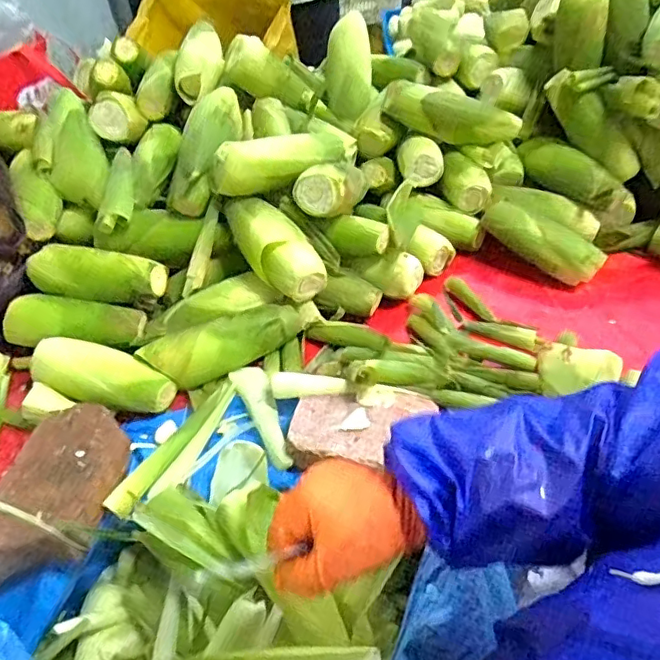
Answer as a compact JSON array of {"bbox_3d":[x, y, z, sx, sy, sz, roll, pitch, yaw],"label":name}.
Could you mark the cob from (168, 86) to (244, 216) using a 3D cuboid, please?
[{"bbox_3d":[-0.182,-0.273,0.832,0.070,0.065,0.211,11,72,16],"label":"cob"}]

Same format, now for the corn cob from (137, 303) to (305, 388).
[{"bbox_3d":[-0.138,0.015,0.737,0.210,0.055,0.066,-20,48,-14],"label":"corn cob"}]

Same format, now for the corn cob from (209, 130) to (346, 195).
[{"bbox_3d":[-0.070,-0.245,0.802,0.203,0.068,0.057,-21,48,-15],"label":"corn cob"}]

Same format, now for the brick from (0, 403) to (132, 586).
[{"bbox_3d":[-0.295,0.182,0.612,0.116,0.058,0.213,9,47,14],"label":"brick"}]

